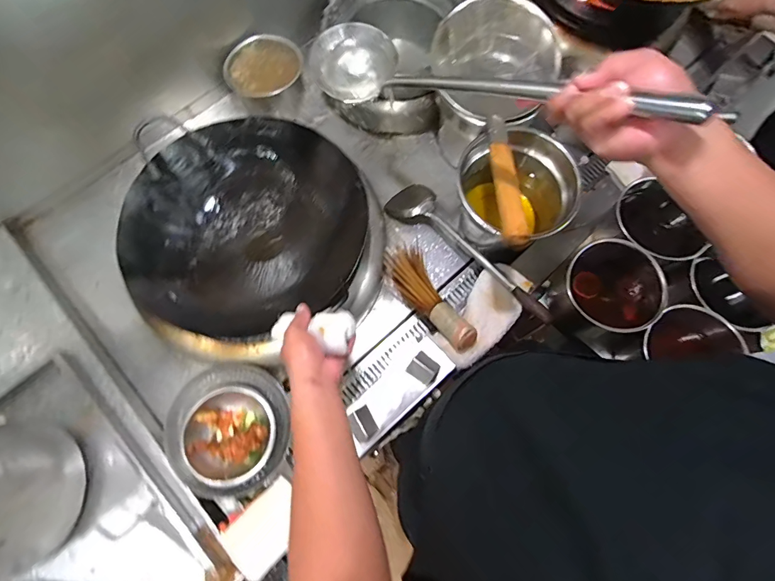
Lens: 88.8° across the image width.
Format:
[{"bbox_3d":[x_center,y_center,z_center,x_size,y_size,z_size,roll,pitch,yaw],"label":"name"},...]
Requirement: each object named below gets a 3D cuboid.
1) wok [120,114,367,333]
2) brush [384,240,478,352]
[{"bbox_3d":[-0.261,-0.119,0.754,0.404,0.126,0.382,0,73,0],"label":"wok"},{"bbox_3d":[0.088,0.007,0.817,0.098,0.054,0.274,-30,59,-9],"label":"brush"}]

